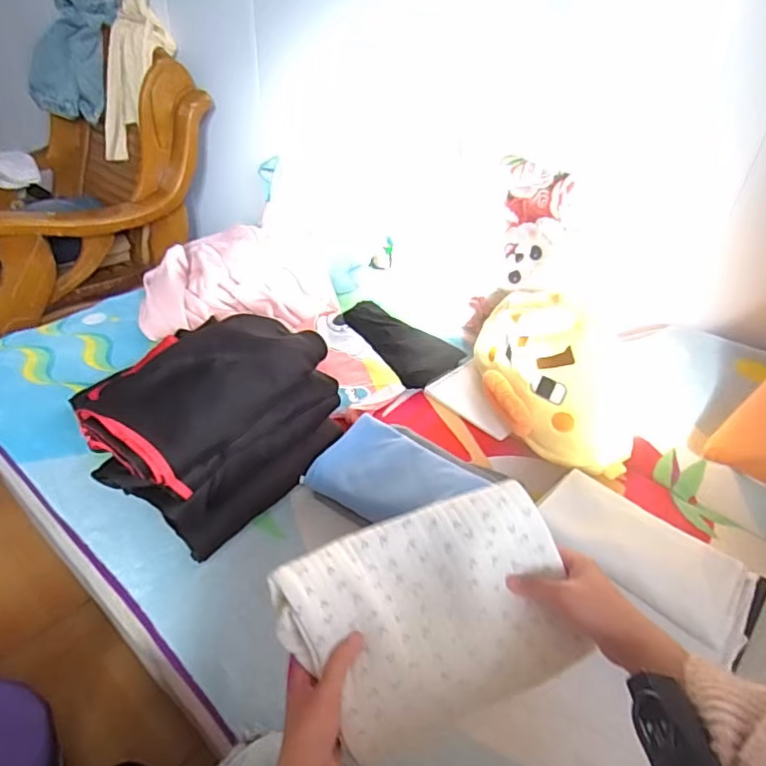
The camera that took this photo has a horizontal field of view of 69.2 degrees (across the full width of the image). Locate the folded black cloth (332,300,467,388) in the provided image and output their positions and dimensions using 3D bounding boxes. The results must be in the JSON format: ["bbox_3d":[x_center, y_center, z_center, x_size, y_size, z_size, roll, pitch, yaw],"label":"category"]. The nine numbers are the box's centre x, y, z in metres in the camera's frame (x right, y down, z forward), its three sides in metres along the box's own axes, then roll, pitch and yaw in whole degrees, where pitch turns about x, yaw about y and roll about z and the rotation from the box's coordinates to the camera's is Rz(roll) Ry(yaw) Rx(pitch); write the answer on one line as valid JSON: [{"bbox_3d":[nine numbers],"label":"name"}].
[{"bbox_3d":[0.030,-0.087,1.108,0.230,0.065,0.161,31,45,31],"label":"folded black cloth"}]

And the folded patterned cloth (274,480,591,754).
[{"bbox_3d":[0.046,0.206,0.507,0.257,0.043,0.180,-17,67,-13],"label":"folded patterned cloth"}]

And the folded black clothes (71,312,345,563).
[{"bbox_3d":[-0.228,0.056,0.783,0.202,0.199,0.294,24,42,24],"label":"folded black clothes"}]

